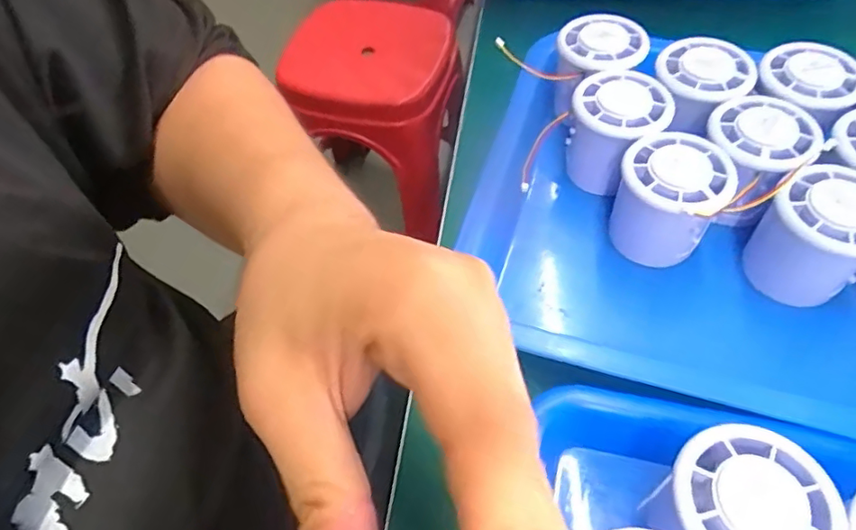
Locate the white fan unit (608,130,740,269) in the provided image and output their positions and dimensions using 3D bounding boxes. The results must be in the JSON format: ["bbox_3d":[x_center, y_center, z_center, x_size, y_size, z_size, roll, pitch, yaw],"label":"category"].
[{"bbox_3d":[0.132,-0.033,0.313,0.053,0.060,0.050,-2,55,3],"label":"white fan unit"}]

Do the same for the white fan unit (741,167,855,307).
[{"bbox_3d":[0.199,-0.010,0.289,0.060,0.059,0.052,-39,62,-22],"label":"white fan unit"}]

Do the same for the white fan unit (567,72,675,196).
[{"bbox_3d":[0.113,-0.080,0.342,0.056,0.056,0.056,25,60,18],"label":"white fan unit"}]

